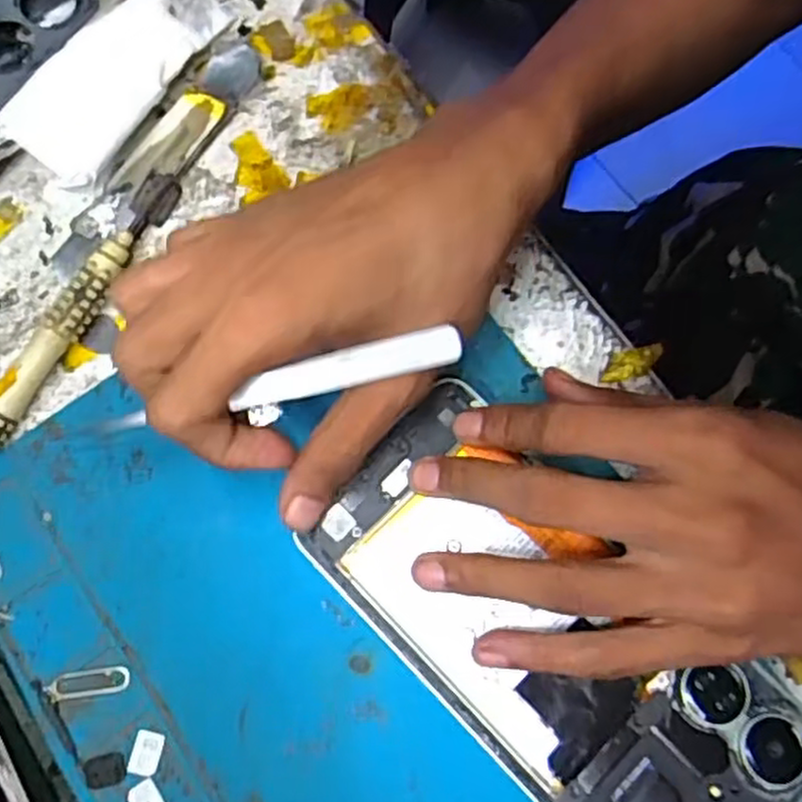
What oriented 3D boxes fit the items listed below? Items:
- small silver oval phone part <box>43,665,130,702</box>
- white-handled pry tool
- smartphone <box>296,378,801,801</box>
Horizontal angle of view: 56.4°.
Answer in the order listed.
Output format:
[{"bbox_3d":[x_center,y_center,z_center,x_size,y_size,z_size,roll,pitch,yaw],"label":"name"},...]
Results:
[{"bbox_3d":[-0.101,0.091,0.241,0.027,0.004,0.008,-7,75,-5],"label":"small silver oval phone part"},{"bbox_3d":[-0.045,-0.004,0.239,0.133,0.011,0.009,-12,74,22],"label":"white-handled pry tool"},{"bbox_3d":[0.049,0.077,0.234,0.162,0.005,0.077,41,79,10],"label":"smartphone"}]

